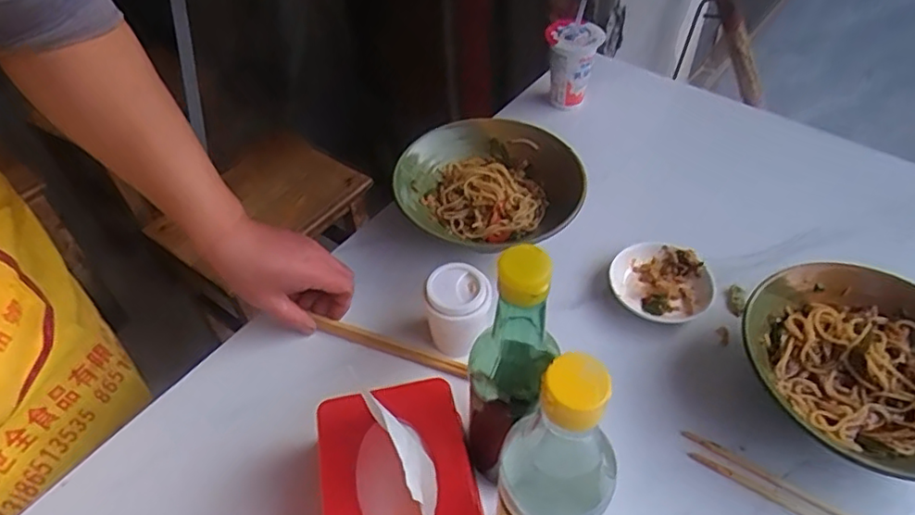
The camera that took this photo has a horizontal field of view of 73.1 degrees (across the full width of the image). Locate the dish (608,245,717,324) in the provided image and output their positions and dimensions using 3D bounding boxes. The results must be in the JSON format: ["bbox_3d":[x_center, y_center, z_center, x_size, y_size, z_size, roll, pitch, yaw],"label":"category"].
[{"bbox_3d":[0.198,0.024,0.601,0.095,0.020,0.085,20,52,20],"label":"dish"}]

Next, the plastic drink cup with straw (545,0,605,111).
[{"bbox_3d":[0.148,-0.255,0.801,0.067,0.100,0.080,6,49,8],"label":"plastic drink cup with straw"}]

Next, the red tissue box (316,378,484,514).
[{"bbox_3d":[-0.044,0.175,0.440,0.114,0.090,0.150,-12,49,-8],"label":"red tissue box"}]

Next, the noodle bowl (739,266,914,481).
[{"bbox_3d":[0.337,0.094,0.508,0.176,0.064,0.184,-1,48,2],"label":"noodle bowl"}]

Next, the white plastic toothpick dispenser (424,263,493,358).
[{"bbox_3d":[0.001,0.049,0.549,0.061,0.071,0.060,-1,48,2],"label":"white plastic toothpick dispenser"}]

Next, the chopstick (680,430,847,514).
[{"bbox_3d":[0.270,0.184,0.479,0.191,0.004,0.008,26,54,23],"label":"chopstick"}]

